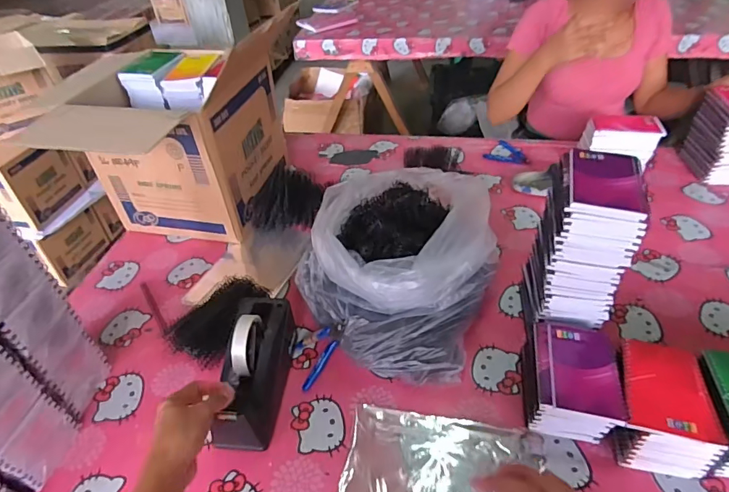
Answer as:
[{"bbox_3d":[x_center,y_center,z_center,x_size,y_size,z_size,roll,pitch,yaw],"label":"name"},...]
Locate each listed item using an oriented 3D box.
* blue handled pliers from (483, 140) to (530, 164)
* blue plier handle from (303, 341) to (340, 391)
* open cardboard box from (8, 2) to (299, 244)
[{"bbox_3d":[0.374,-0.234,1.148,0.071,0.019,0.111,-34,48,-29],"label":"blue handled pliers"},{"bbox_3d":[-0.066,0.179,0.673,0.014,0.012,0.090,37,98,38],"label":"blue plier handle"},{"bbox_3d":[-0.363,-0.233,0.982,0.339,0.332,0.324,11,44,17],"label":"open cardboard box"}]

